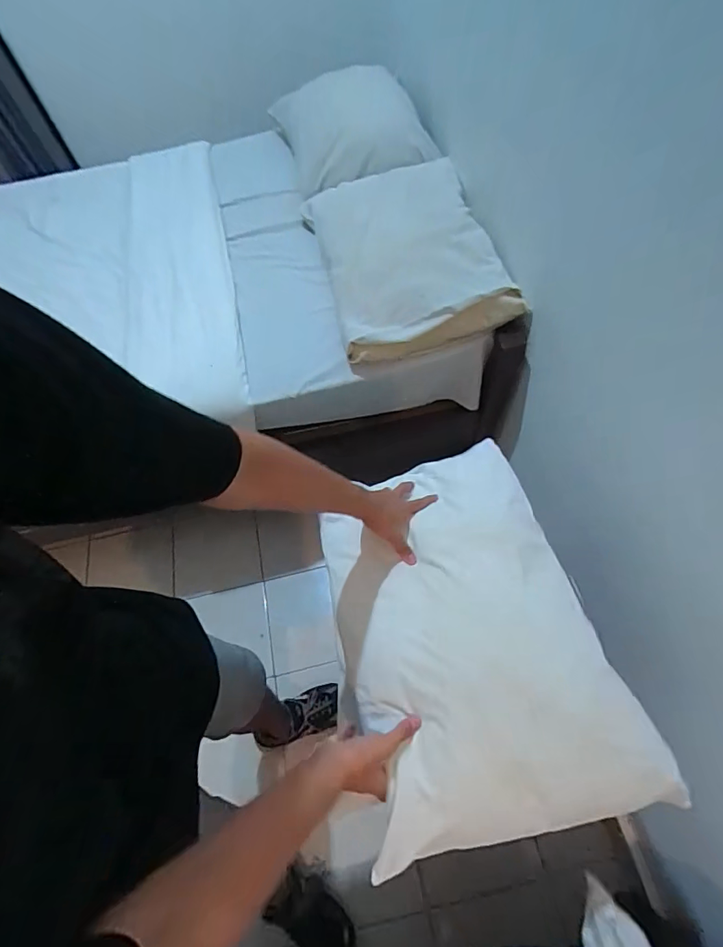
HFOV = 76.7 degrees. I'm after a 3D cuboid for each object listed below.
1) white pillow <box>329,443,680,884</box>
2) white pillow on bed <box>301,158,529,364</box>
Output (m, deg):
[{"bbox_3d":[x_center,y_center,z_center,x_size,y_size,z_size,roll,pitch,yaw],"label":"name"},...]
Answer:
[{"bbox_3d":[0.154,0.213,0.710,0.385,0.104,0.571,-12,61,-2],"label":"white pillow"},{"bbox_3d":[0.099,-0.564,1.113,0.400,0.129,0.573,-13,61,-3],"label":"white pillow on bed"}]

